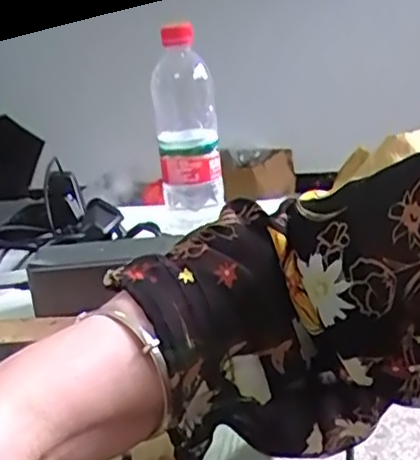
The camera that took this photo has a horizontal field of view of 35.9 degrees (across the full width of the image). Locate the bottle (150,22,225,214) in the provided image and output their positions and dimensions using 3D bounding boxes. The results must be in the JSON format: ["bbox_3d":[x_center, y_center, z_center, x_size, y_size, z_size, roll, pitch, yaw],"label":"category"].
[{"bbox_3d":[-0.024,-0.112,0.663,0.062,0.181,0.053,-7,15,1],"label":"bottle"}]

